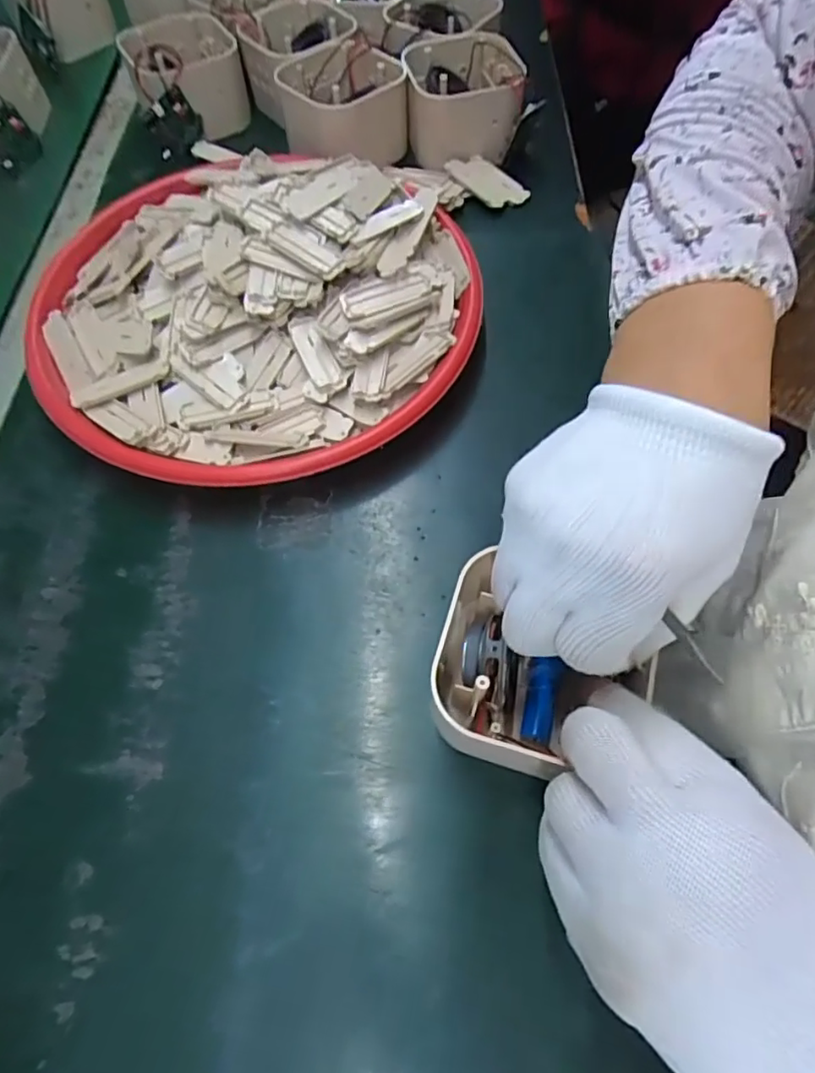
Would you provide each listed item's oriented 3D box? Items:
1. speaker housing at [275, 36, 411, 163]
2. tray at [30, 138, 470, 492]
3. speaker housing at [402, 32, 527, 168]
[{"bbox_3d":[-0.053,-0.353,0.481,0.098,0.058,0.099,-13,64,-5],"label":"speaker housing"},{"bbox_3d":[-0.102,-0.160,0.394,0.289,0.054,0.288,31,68,16],"label":"tray"},{"bbox_3d":[0.045,-0.363,0.487,0.091,0.058,0.099,-3,63,0],"label":"speaker housing"}]

